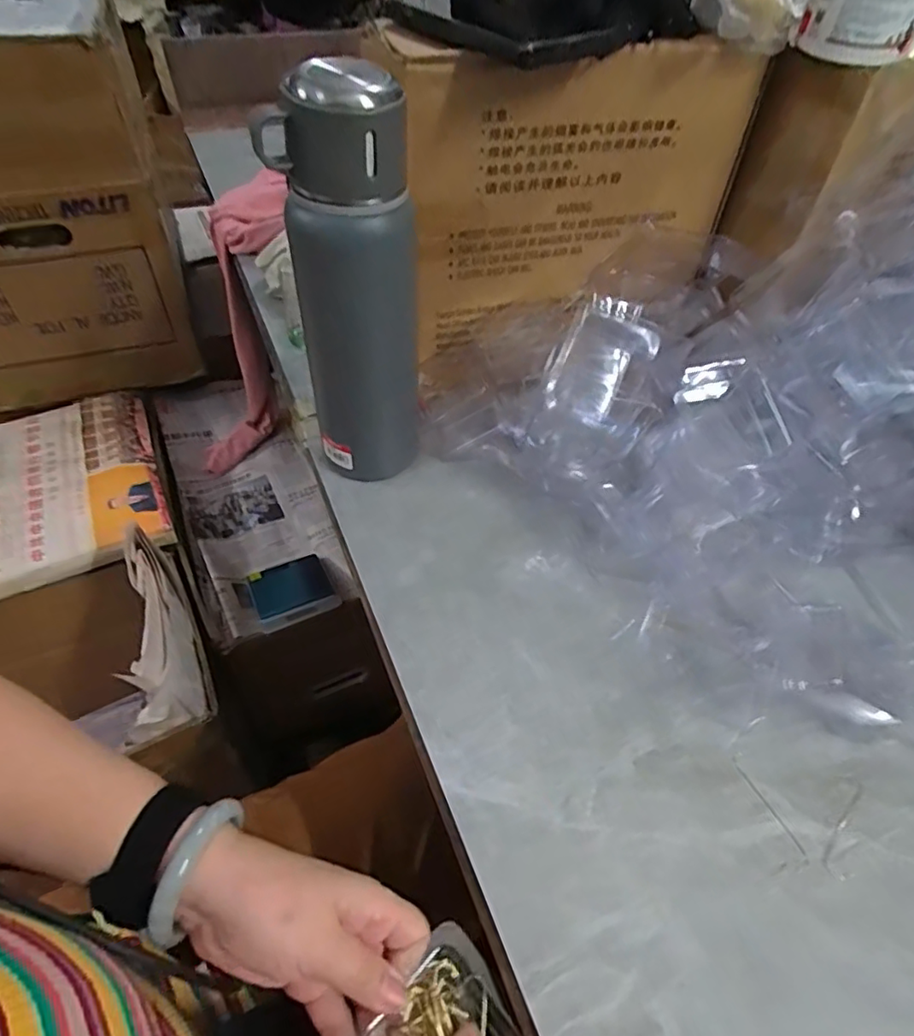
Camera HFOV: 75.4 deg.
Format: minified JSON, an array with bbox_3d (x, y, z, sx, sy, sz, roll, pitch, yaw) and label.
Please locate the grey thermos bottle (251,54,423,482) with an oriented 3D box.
[{"bbox_3d":[-0.067,-0.134,0.395,0.074,0.257,0.056,23,53,14],"label":"grey thermos bottle"}]

